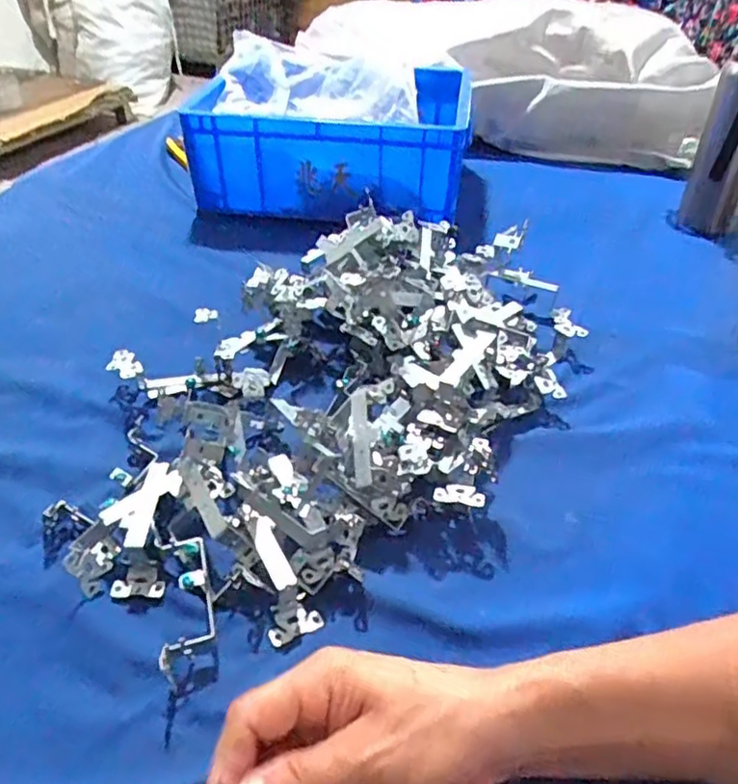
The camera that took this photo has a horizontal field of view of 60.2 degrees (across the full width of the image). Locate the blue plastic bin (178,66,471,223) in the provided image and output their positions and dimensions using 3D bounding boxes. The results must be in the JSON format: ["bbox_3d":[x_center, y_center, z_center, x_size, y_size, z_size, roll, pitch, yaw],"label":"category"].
[{"bbox_3d":[-0.039,-0.343,0.857,0.329,0.146,0.264,6,42,6],"label":"blue plastic bin"}]

